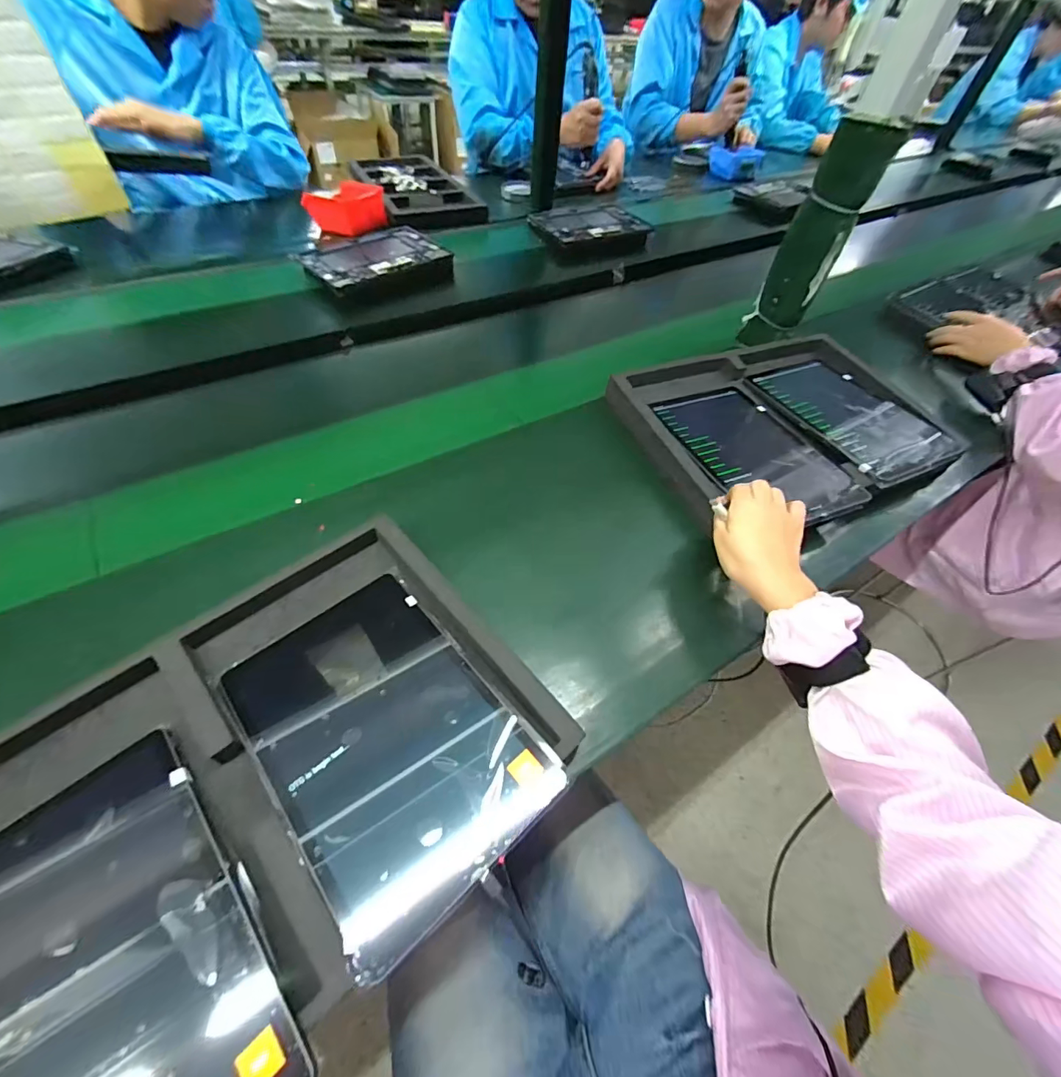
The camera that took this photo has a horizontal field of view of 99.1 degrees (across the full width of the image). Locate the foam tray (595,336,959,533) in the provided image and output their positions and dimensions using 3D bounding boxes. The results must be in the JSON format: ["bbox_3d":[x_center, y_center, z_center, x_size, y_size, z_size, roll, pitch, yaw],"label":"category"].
[{"bbox_3d":[0.353,-0.167,0.647,0.424,0.061,0.332,-18,57,-18],"label":"foam tray"}]

